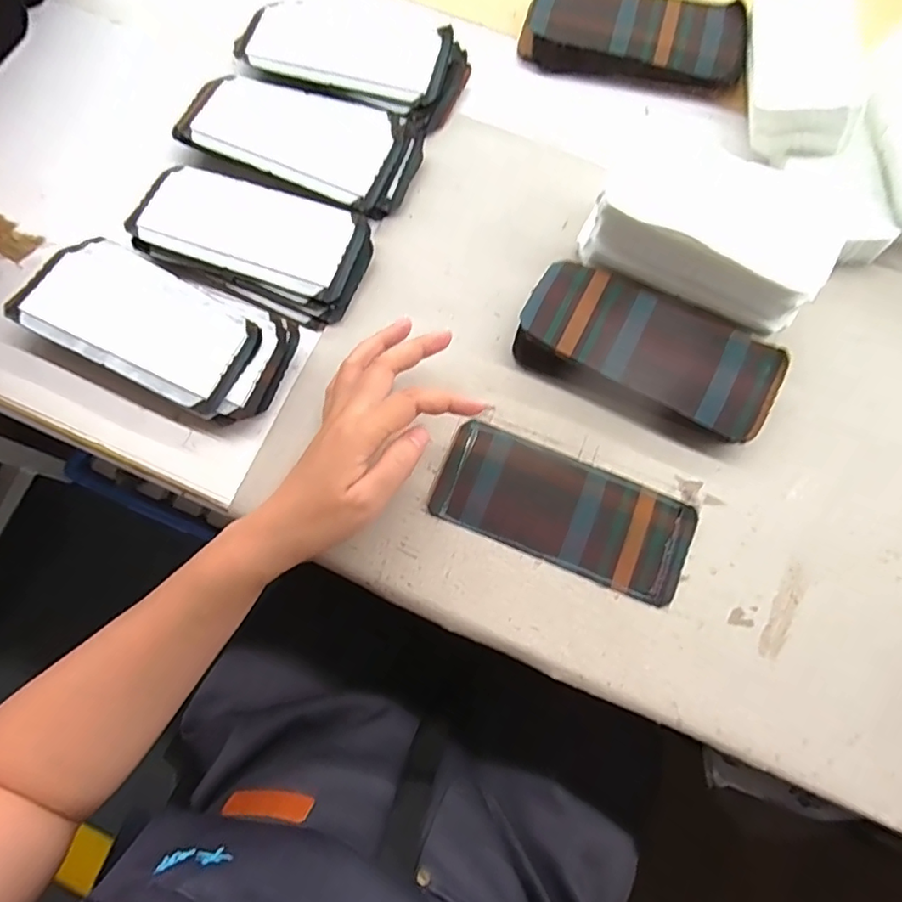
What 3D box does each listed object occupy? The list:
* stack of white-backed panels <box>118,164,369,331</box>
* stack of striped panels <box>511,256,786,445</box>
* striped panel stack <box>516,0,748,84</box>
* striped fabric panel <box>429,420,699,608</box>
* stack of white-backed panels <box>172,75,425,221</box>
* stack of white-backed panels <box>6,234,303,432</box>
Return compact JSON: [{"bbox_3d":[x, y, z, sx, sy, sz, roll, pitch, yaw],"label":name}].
[{"bbox_3d":[-0.145,-0.157,0.411,0.167,0.025,0.083,23,76,6],"label":"stack of white-backed panels"},{"bbox_3d":[0.132,-0.063,0.384,0.169,0.026,0.086,26,76,6],"label":"stack of striped panels"},{"bbox_3d":[0.151,-0.346,0.466,0.177,0.024,0.067,10,75,2],"label":"striped panel stack"},{"bbox_3d":[0.074,0.038,0.366,0.164,0.004,0.070,22,76,5],"label":"striped fabric panel"},{"bbox_3d":[-0.116,-0.241,0.438,0.177,0.025,0.083,22,76,5],"label":"stack of white-backed panels"},{"bbox_3d":[-0.203,-0.085,0.390,0.182,0.024,0.084,23,76,5],"label":"stack of white-backed panels"}]

